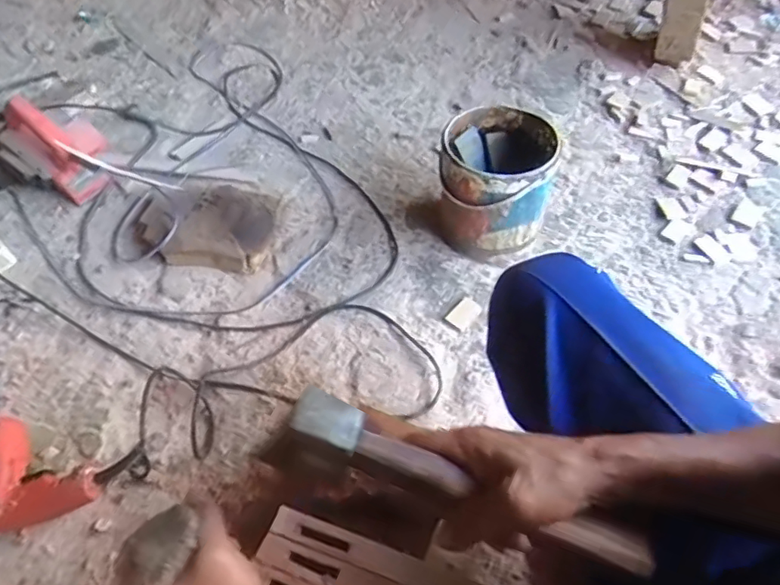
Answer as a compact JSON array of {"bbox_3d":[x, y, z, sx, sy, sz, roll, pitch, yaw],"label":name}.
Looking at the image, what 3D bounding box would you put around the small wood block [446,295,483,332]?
[{"bbox_3d":[0.119,0.033,0.905,0.036,0.010,0.054,34,61,22],"label":"small wood block"}]

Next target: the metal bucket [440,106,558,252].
[{"bbox_3d":[0.170,-0.177,0.952,0.175,0.190,0.181,0,54,0],"label":"metal bucket"}]

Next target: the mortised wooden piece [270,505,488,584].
[{"bbox_3d":[0.035,0.279,0.560,0.327,0.029,0.033,19,56,13],"label":"mortised wooden piece"}]

